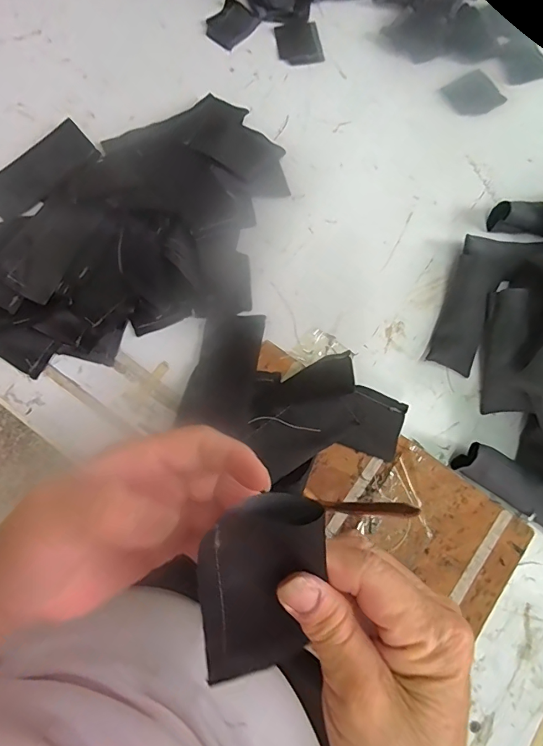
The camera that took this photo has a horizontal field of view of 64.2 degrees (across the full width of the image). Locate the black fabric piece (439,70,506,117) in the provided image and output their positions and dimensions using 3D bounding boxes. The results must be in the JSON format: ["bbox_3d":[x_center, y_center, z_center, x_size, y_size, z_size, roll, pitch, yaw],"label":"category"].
[{"bbox_3d":[0.218,-0.300,0.467,0.054,0.004,0.050,-29,78,-7],"label":"black fabric piece"}]

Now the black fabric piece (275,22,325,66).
[{"bbox_3d":[0.031,-0.367,0.481,0.048,0.004,0.052,-11,77,-3],"label":"black fabric piece"}]

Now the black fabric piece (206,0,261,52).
[{"bbox_3d":[-0.045,-0.391,0.484,0.048,0.004,0.055,38,79,8],"label":"black fabric piece"}]

